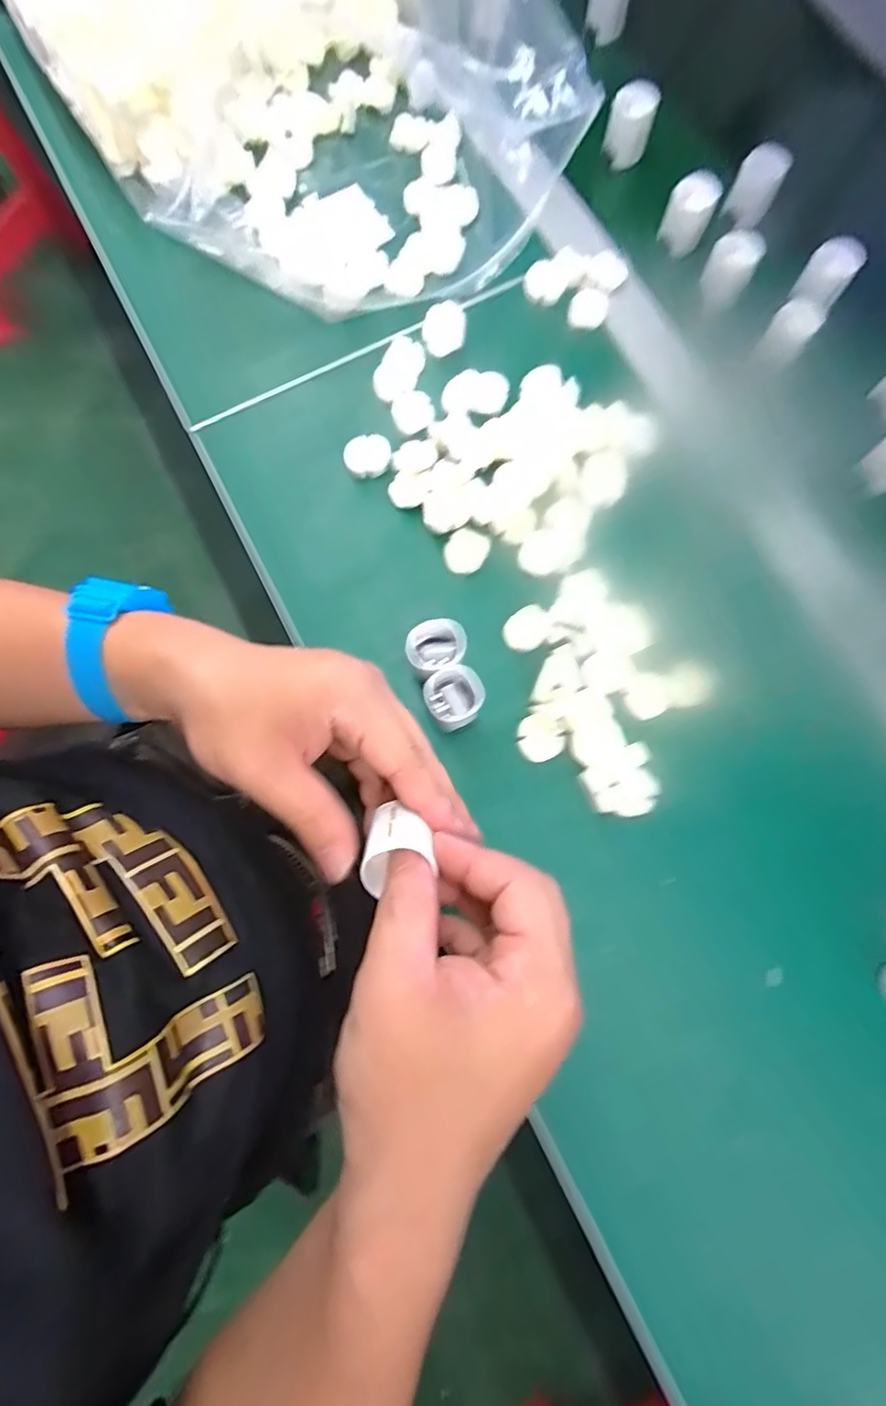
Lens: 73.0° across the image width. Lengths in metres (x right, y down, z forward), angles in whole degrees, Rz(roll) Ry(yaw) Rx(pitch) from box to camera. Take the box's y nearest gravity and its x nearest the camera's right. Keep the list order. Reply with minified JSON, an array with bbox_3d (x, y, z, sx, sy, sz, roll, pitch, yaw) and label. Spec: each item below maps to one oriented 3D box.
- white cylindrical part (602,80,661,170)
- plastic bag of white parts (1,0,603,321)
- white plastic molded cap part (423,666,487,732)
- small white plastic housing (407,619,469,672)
[{"bbox_3d":[0.144,-0.443,0.458,0.033,0.037,0.033,0,78,1],"label":"white cylindrical part"},{"bbox_3d":[-0.117,-0.486,0.423,0.305,0.101,0.456,-35,80,-6],"label":"plastic bag of white parts"},{"bbox_3d":[0.008,-0.003,0.352,0.036,0.036,0.029,-29,79,-5],"label":"white plastic molded cap part"},{"bbox_3d":[-0.003,-0.030,0.358,0.034,0.038,0.029,-25,79,-4],"label":"small white plastic housing"}]

